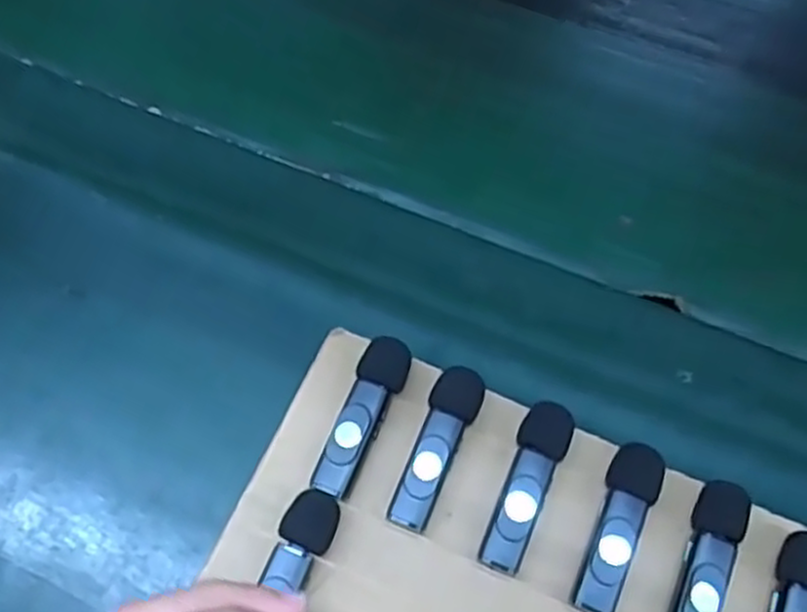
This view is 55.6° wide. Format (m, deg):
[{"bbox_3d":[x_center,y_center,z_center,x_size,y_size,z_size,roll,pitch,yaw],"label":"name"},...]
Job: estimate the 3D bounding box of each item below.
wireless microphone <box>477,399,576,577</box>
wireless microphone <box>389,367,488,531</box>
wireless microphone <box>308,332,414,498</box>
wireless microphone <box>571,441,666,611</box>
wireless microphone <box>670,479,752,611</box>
[{"bbox_3d":[0.046,0.067,0.289,0.019,0.016,0.063,24,63,8],"label":"wireless microphone"},{"bbox_3d":[0.014,0.054,0.294,0.019,0.016,0.062,20,62,6],"label":"wireless microphone"},{"bbox_3d":[-0.015,0.042,0.296,0.018,0.014,0.063,20,62,6],"label":"wireless microphone"},{"bbox_3d":[0.079,0.083,0.284,0.019,0.017,0.063,23,63,7],"label":"wireless microphone"},{"bbox_3d":[0.109,0.097,0.279,0.018,0.019,0.065,22,62,7],"label":"wireless microphone"}]

